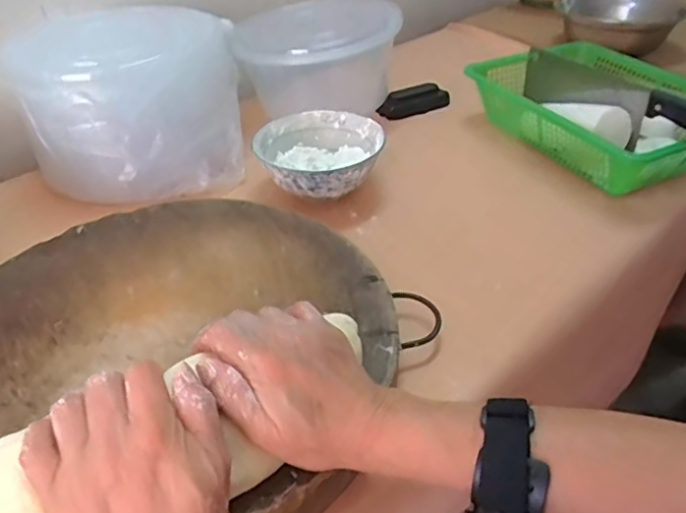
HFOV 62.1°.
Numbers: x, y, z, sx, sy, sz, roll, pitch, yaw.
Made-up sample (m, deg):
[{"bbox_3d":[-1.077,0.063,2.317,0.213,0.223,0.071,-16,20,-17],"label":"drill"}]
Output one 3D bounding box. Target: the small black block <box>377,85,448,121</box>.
[{"bbox_3d":[0.105,-0.222,0.828,0.106,0.038,0.041,-12,38,-15],"label":"small black block"}]

